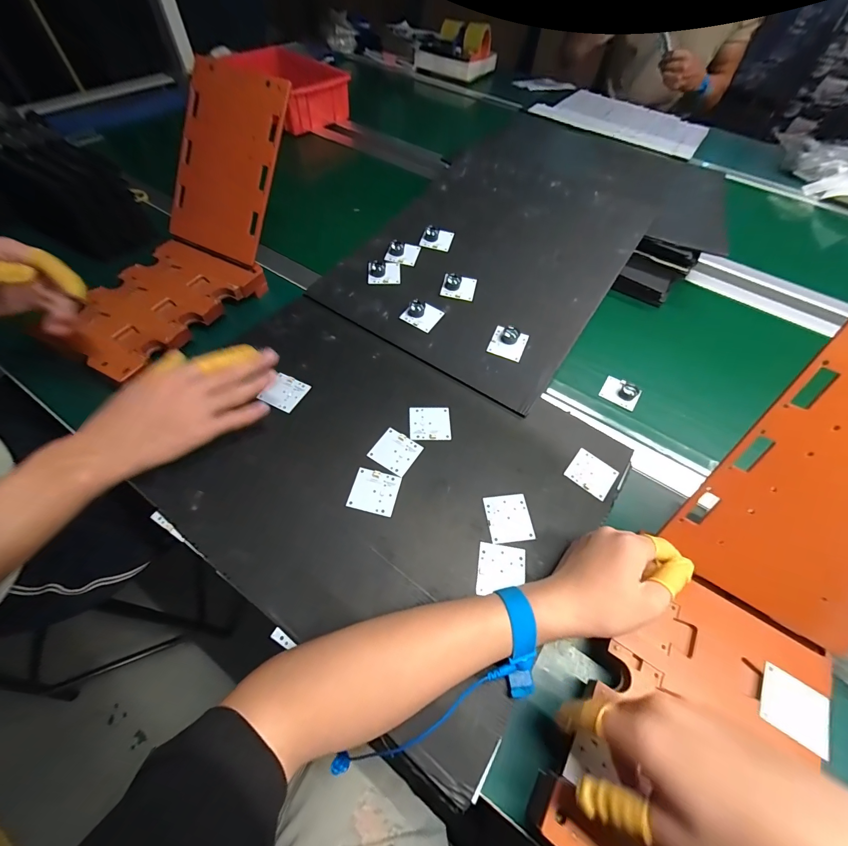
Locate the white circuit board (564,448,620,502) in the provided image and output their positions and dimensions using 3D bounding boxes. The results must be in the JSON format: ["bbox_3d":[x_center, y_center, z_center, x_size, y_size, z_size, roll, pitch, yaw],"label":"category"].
[{"bbox_3d":[0.187,0.056,0.397,0.048,0.004,0.047,37,62,17],"label":"white circuit board"}]

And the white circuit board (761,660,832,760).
[{"bbox_3d":[0.297,0.229,0.285,0.045,0.006,0.046,32,61,15],"label":"white circuit board"}]

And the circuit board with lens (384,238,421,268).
[{"bbox_3d":[-0.033,-0.266,0.550,0.051,0.021,0.042,6,58,-1],"label":"circuit board with lens"}]

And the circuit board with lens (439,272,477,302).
[{"bbox_3d":[0.052,-0.204,0.523,0.049,0.017,0.042,12,58,3],"label":"circuit board with lens"}]

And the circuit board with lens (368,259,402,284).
[{"bbox_3d":[-0.059,-0.225,0.534,0.048,0.009,0.036,-1,85,-13],"label":"circuit board with lens"}]

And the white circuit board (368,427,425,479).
[{"bbox_3d":[-0.031,0.030,0.393,0.047,0.004,0.044,30,60,13],"label":"white circuit board"}]

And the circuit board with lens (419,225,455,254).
[{"bbox_3d":[0.021,-0.295,0.571,0.051,0.022,0.036,8,58,0],"label":"circuit board with lens"}]

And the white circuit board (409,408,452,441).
[{"bbox_3d":[0.007,0.000,0.420,0.047,0.004,0.045,0,58,-5],"label":"white circuit board"}]

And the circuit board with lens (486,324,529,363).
[{"bbox_3d":[0.114,-0.111,0.478,0.046,0.023,0.047,22,59,9],"label":"circuit board with lens"}]

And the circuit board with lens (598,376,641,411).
[{"bbox_3d":[0.275,-0.045,0.493,0.048,0.019,0.039,31,61,14],"label":"circuit board with lens"}]

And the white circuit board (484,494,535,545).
[{"bbox_3d":[0.086,0.096,0.362,0.043,0.004,0.047,-4,58,-7],"label":"white circuit board"}]

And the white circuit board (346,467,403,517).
[{"bbox_3d":[-0.051,0.071,0.369,0.046,0.004,0.044,13,58,3],"label":"white circuit board"}]

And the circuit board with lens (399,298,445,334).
[{"bbox_3d":[-0.002,-0.153,0.496,0.046,0.025,0.043,28,60,13],"label":"circuit board with lens"}]

